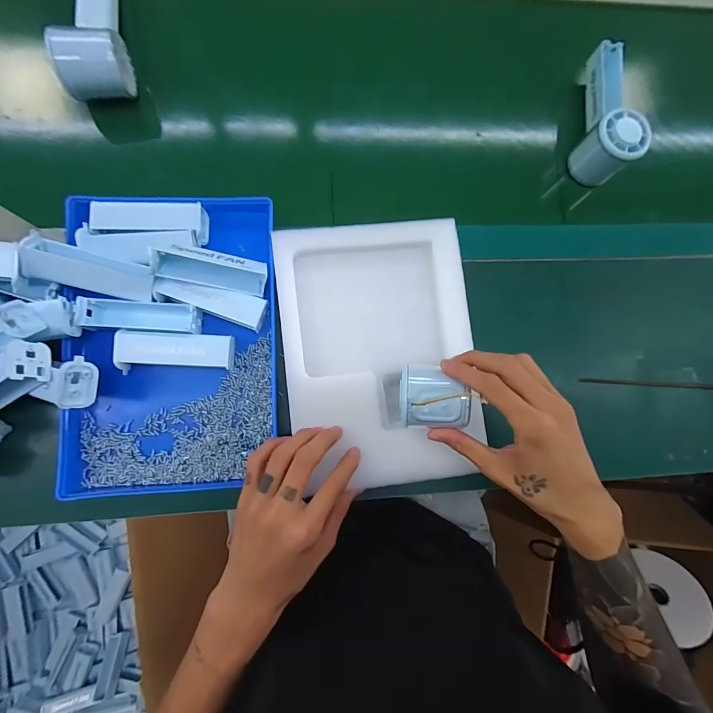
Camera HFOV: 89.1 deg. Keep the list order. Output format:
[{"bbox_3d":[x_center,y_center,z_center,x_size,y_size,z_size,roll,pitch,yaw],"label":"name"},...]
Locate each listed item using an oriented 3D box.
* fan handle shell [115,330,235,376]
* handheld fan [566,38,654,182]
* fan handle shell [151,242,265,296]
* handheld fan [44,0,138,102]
[{"bbox_3d":[-0.171,-0.006,0.346,0.099,0.028,0.035,-1,83,-6],"label":"fan handle shell"},{"bbox_3d":[0.289,-0.281,0.420,0.049,0.066,0.144,10,82,-4],"label":"handheld fan"},{"bbox_3d":[-0.134,-0.082,0.338,0.098,0.028,0.032,7,82,-20],"label":"fan handle shell"},{"bbox_3d":[-0.266,-0.336,0.363,0.054,0.048,0.149,-6,84,-6],"label":"handheld fan"}]

